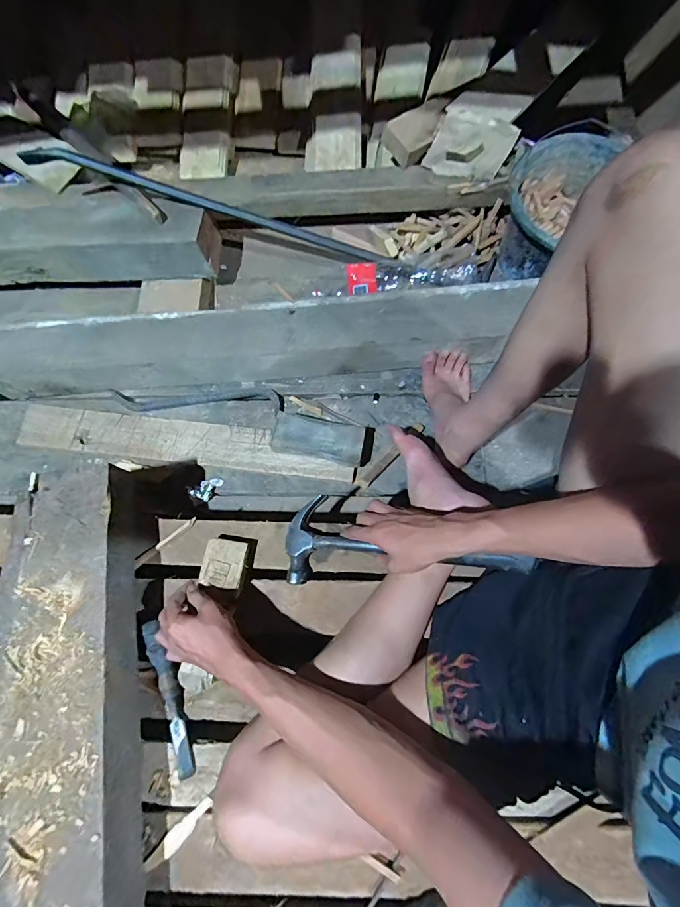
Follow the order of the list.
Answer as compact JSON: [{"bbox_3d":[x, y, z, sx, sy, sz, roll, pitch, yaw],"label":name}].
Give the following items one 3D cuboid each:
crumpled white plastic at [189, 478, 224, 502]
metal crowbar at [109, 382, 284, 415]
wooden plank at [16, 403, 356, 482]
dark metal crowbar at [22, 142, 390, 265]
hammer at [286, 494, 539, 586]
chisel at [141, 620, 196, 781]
[{"bbox_3d":[-0.243,0.061,0.687,0.028,0.029,0.050,34,77,10],"label":"crumpled white plastic"},{"bbox_3d":[-0.279,-0.109,0.750,0.335,0.023,0.063,1,72,2],"label":"metal crowbar"},{"bbox_3d":[-0.293,-0.018,0.721,0.630,0.027,0.090,8,72,4],"label":"wooden plank"},{"bbox_3d":[-0.244,-0.472,0.728,0.687,0.036,0.026,14,72,-8],"label":"dark metal crowbar"},{"bbox_3d":[0.075,0.127,0.490,0.315,0.029,0.121,2,71,23],"label":"hammer"},{"bbox_3d":[-0.225,0.319,0.495,0.027,0.020,0.196,-18,86,-4],"label":"chisel"}]

